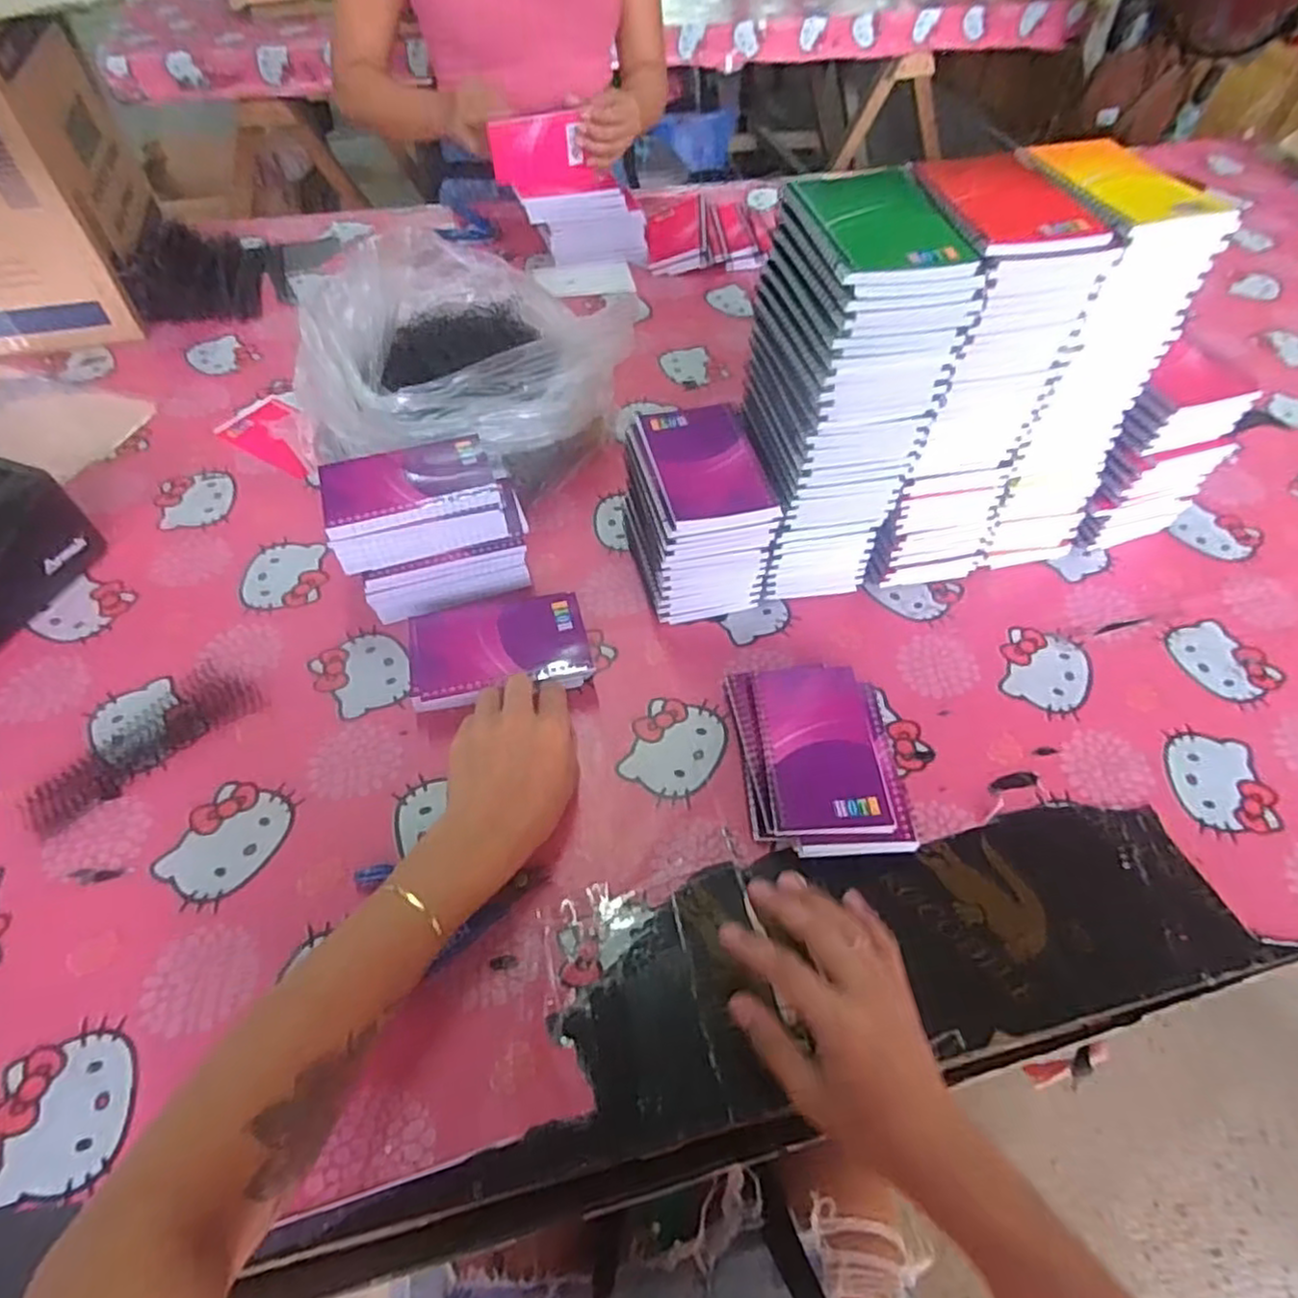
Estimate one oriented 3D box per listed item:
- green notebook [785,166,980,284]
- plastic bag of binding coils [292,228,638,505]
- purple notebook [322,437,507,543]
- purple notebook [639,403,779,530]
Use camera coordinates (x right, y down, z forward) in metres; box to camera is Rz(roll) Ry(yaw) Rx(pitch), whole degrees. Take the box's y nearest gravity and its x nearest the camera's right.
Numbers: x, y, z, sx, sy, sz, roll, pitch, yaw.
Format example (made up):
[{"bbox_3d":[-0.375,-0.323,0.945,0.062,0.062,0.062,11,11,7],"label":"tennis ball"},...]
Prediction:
[{"bbox_3d":[0.143,-0.269,0.451,0.088,0.015,0.141,-7,54,-6],"label":"green notebook"},{"bbox_3d":[-0.177,-0.259,0.687,0.239,0.156,0.253,29,58,18],"label":"plastic bag of binding coils"},{"bbox_3d":[-0.191,-0.135,0.568,0.128,0.016,0.087,-15,56,-12],"label":"purple notebook"},{"bbox_3d":[0.043,-0.146,0.557,0.083,0.013,0.130,-10,55,-8],"label":"purple notebook"}]

